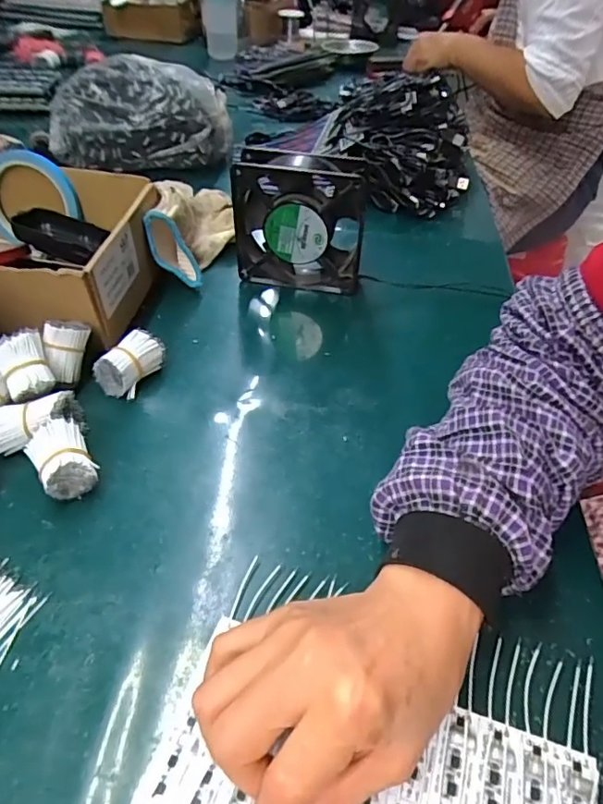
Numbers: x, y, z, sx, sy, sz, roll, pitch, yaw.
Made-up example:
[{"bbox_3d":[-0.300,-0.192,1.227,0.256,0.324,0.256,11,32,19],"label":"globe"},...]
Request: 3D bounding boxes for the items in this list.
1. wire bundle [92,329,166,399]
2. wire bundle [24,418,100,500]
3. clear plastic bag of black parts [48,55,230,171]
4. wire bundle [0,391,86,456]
[{"bbox_3d":[-0.136,-0.030,0.417,0.027,0.034,0.053,31,50,26],"label":"wire bundle"},{"bbox_3d":[-0.161,0.040,0.352,0.034,0.034,0.051,-24,50,-26],"label":"wire bundle"},{"bbox_3d":[-0.216,-0.372,0.675,0.215,0.116,0.086,7,44,3],"label":"clear plastic bag of black parts"},{"bbox_3d":[-0.189,0.015,0.371,0.060,0.028,0.031,-14,47,-18],"label":"wire bundle"}]

